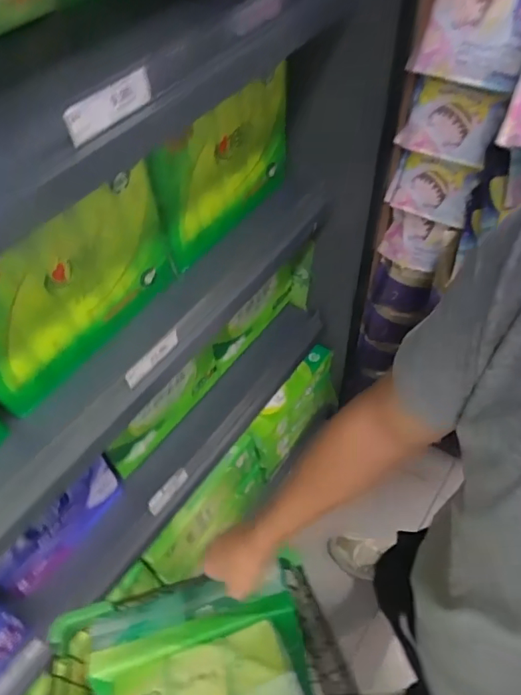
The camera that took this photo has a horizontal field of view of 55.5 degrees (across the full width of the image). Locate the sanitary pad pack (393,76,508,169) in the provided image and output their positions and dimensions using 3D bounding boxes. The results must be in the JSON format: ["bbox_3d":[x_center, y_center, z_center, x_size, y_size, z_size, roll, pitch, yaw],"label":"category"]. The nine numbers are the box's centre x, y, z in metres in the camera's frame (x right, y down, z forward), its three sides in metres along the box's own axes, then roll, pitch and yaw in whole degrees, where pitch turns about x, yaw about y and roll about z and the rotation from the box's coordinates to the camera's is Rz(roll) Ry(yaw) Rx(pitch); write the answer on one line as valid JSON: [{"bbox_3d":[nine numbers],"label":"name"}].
[{"bbox_3d":[0.292,-0.350,0.765,0.142,0.109,0.032,31,59,22],"label":"sanitary pad pack"}]

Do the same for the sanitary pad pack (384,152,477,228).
[{"bbox_3d":[0.294,-0.277,0.865,0.143,0.103,0.060,34,60,23],"label":"sanitary pad pack"}]

